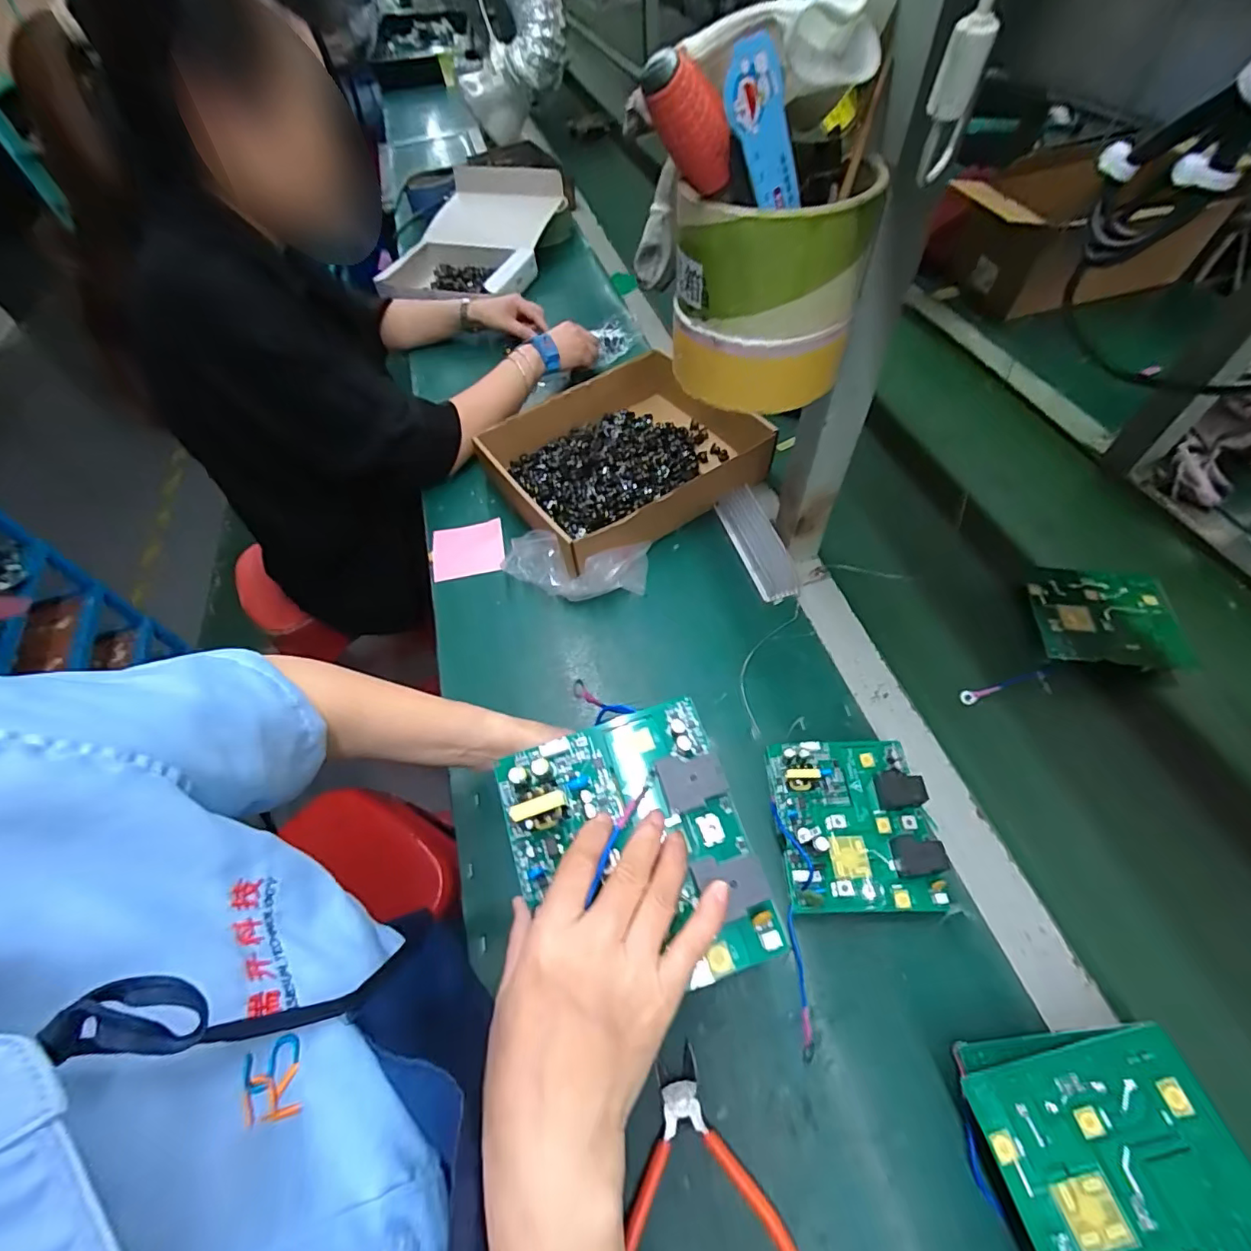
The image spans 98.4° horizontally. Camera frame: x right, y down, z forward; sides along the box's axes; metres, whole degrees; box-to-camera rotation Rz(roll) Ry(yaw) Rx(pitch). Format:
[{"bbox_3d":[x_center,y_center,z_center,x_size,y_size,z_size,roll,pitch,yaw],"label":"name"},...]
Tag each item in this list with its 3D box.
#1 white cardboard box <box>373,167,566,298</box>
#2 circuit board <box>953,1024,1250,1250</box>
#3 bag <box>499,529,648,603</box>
[{"bbox_3d":[-0.302,-0.744,1.057,0.275,0.131,0.378,10,57,12],"label":"white cardboard box"},{"bbox_3d":[0.284,0.319,0.323,0.131,0.052,0.122,-13,56,-4],"label":"circuit board"},{"bbox_3d":[-0.058,-0.070,0.607,0.166,0.064,0.065,-4,56,3],"label":"bag"}]

